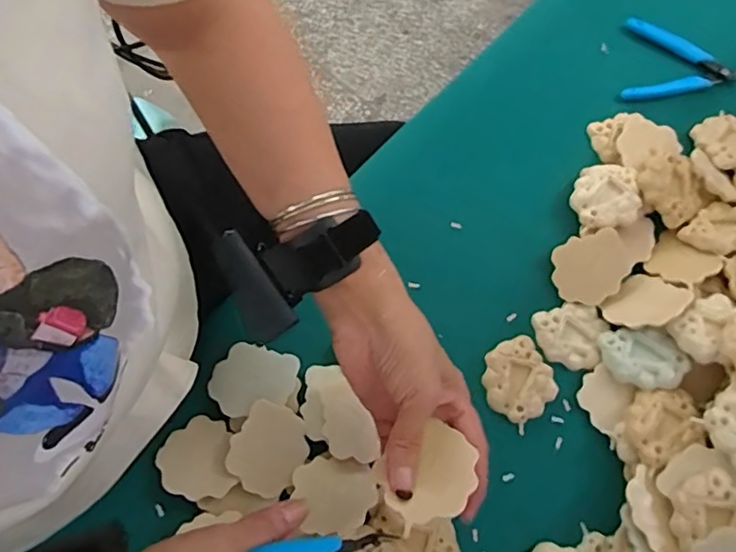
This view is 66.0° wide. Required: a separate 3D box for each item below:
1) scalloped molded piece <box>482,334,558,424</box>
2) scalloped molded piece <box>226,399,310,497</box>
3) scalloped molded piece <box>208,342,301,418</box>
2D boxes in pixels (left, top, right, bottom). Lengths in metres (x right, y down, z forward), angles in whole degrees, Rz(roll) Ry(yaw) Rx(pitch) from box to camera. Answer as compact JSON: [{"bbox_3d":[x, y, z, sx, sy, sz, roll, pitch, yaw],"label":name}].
[{"bbox_3d":[0.122,0.085,0.464,0.057,0.006,0.061,1,72,-2],"label":"scalloped molded piece"},{"bbox_3d":[-0.074,0.128,0.421,0.053,0.004,0.061,35,76,-6],"label":"scalloped molded piece"},{"bbox_3d":[-0.090,0.083,0.444,0.061,0.008,0.055,16,72,3],"label":"scalloped molded piece"}]

